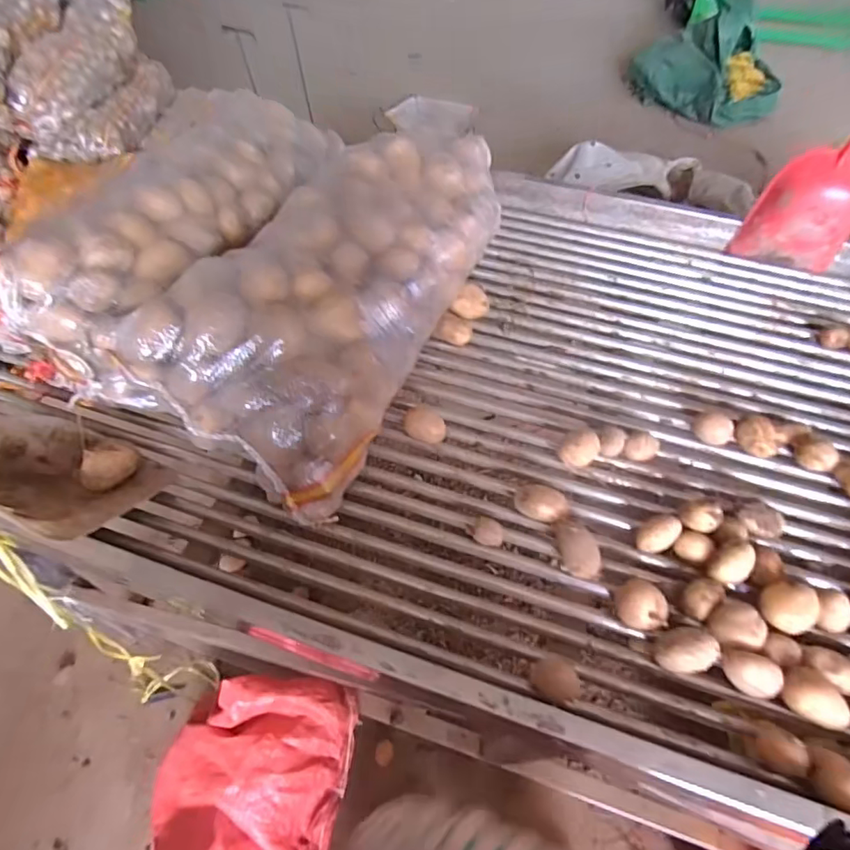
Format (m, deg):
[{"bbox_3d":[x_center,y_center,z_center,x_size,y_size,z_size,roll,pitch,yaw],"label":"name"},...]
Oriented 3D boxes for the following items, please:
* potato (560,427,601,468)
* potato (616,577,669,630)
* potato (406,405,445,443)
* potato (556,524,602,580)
[{"bbox_3d":[0.220,0.037,0.742,0.058,0.050,0.044,-35,59,-22],"label":"potato"},{"bbox_3d":[0.253,0.214,0.612,0.051,0.042,0.056,4,53,6],"label":"potato"},{"bbox_3d":[0.001,0.002,0.747,0.056,0.043,0.044,0,52,2],"label":"potato"},{"bbox_3d":[0.193,0.160,0.655,0.041,0.040,0.070,-12,53,-7],"label":"potato"}]

